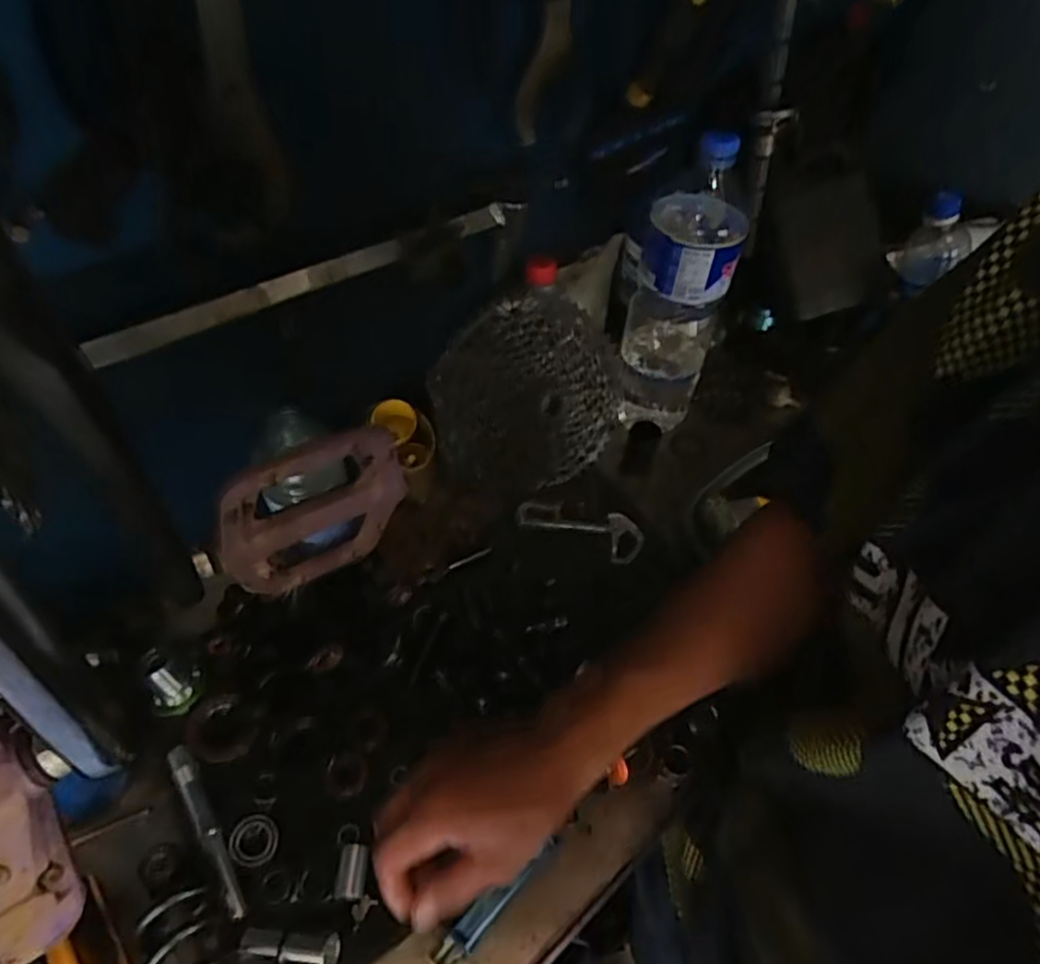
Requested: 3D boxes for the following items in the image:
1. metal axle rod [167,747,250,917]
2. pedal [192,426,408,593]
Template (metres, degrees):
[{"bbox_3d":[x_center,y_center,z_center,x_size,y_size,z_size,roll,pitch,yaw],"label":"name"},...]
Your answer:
[{"bbox_3d":[-0.222,0.243,0.480,0.015,0.015,0.128,-30,58,-24],"label":"metal axle rod"},{"bbox_3d":[-0.109,0.019,0.341,0.103,0.101,0.017,-30,58,-24],"label":"pedal"}]

